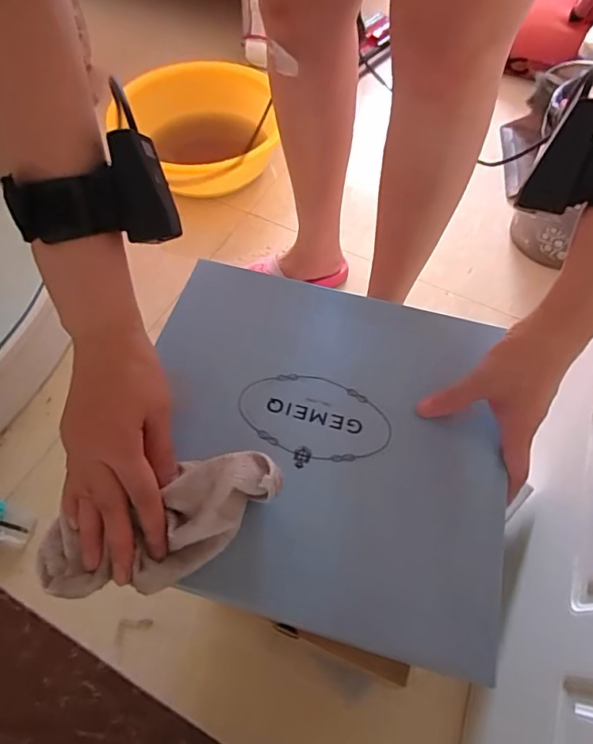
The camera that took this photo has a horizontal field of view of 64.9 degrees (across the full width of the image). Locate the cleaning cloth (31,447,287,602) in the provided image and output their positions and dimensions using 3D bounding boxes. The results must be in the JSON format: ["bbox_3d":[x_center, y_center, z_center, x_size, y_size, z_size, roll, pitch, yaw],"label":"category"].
[{"bbox_3d":[-0.097,0.108,0.326,0.185,0.036,0.074,-27,63,3],"label":"cleaning cloth"}]

